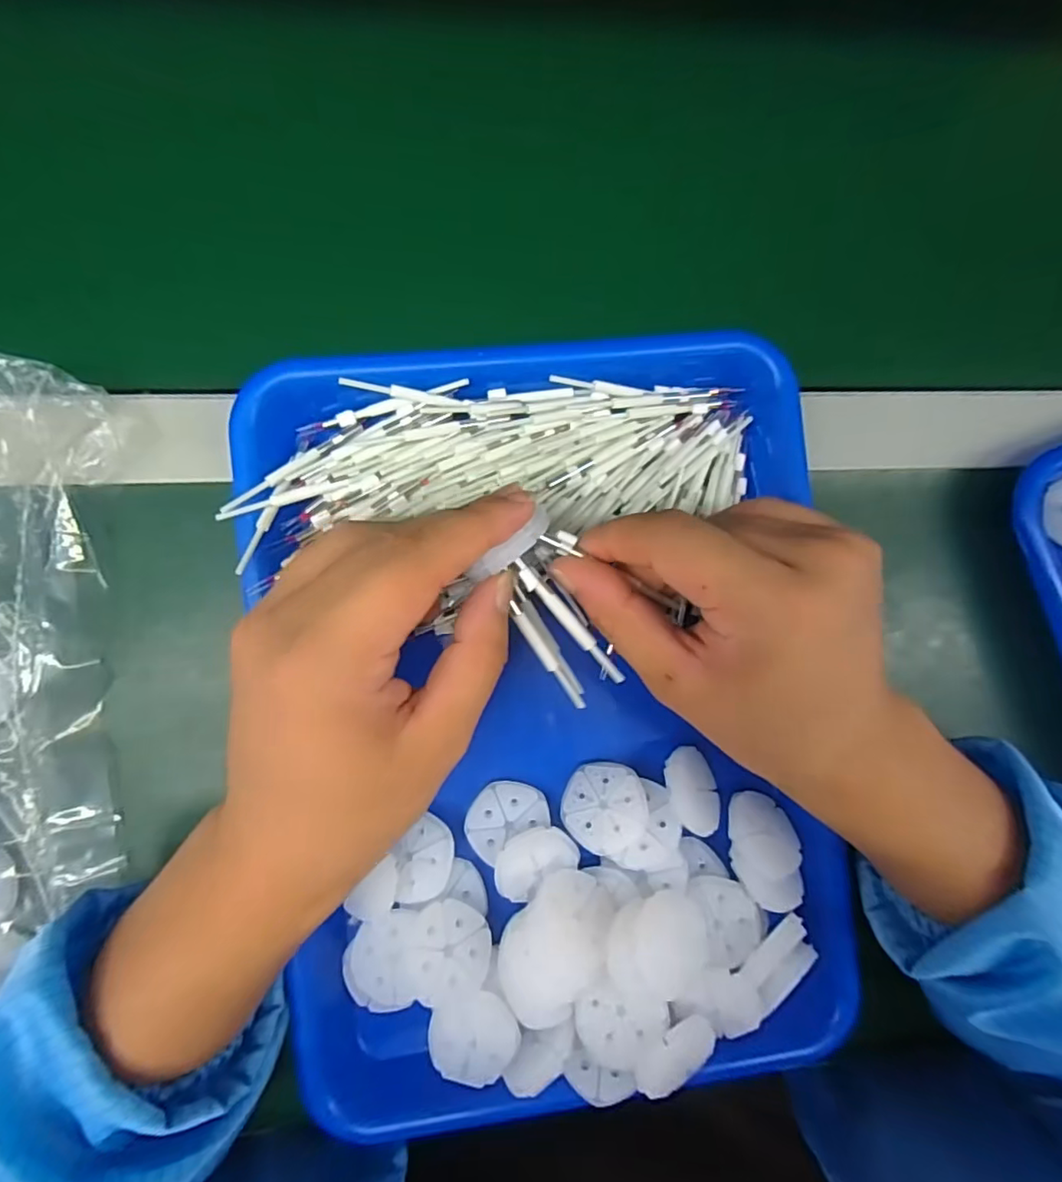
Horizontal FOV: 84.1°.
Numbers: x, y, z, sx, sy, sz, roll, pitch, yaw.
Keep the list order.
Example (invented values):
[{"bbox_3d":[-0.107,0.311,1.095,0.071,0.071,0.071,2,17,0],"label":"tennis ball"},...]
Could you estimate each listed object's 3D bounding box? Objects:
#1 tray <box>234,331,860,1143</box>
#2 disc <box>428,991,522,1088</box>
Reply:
[{"bbox_3d":[0.011,0.053,0.267,0.241,0.060,0.323,-6,90,-6],"label":"tray"},{"bbox_3d":[-0.024,0.190,0.250,0.036,0.005,0.037,0,90,-6],"label":"disc"}]

